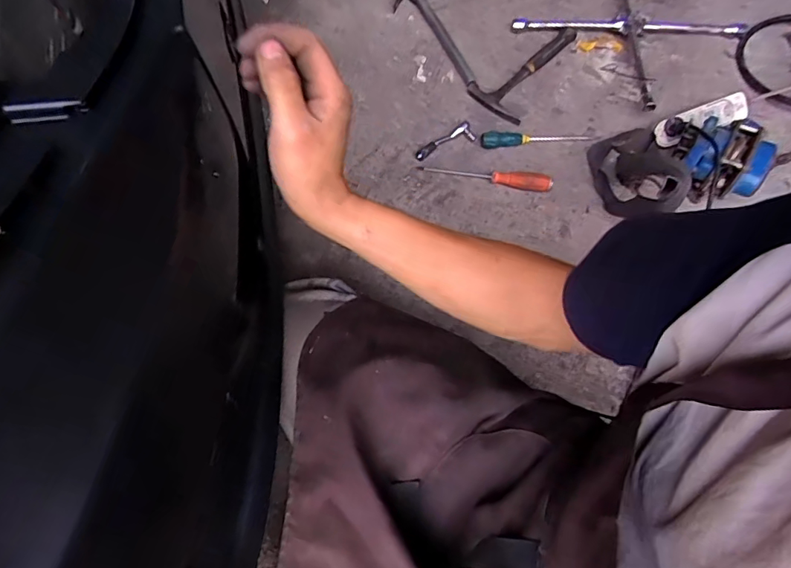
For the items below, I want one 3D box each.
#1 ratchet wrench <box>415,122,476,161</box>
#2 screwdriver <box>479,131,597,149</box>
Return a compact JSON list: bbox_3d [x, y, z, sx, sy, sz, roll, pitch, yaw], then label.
[{"bbox_3d":[0.099,-0.280,0.972,0.123,0.028,0.034,-27,72,-7],"label":"ratchet wrench"},{"bbox_3d":[0.281,-0.293,0.965,0.224,0.033,0.025,-5,71,0],"label":"screwdriver"}]

